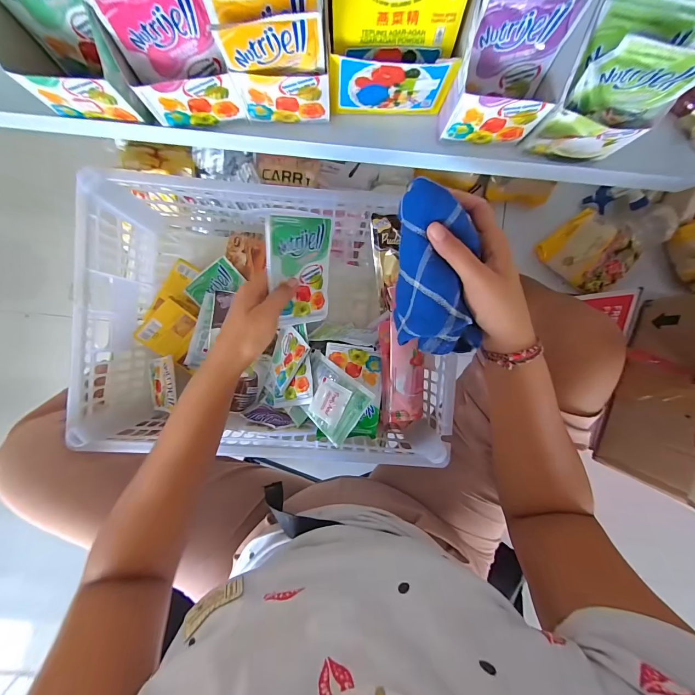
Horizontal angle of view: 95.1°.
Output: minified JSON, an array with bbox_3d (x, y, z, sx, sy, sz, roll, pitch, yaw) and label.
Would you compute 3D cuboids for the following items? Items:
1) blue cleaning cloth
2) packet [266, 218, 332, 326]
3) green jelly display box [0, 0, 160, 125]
[{"bbox_3d":[0.074,-0.063,0.275,0.064,0.050,0.142,-9,106,-1],"label":"blue cleaning cloth"},{"bbox_3d":[-0.048,-0.081,0.344,0.078,0.008,0.112,-16,119,-39],"label":"packet"},{"bbox_3d":[-0.229,-0.249,0.252,0.092,0.096,0.073,3,93,-2],"label":"green jelly display box"}]

